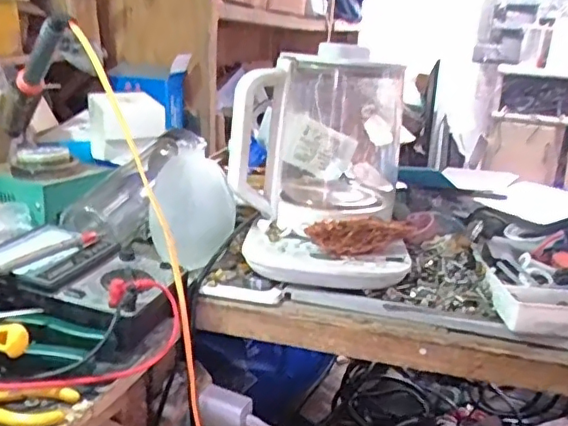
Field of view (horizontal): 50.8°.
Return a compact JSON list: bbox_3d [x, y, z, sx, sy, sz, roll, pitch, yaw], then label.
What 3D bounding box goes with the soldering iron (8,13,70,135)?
[{"bbox_3d":[-0.258,-0.134,0.621,0.029,0.024,0.225,-11,-17,-40],"label":"soldering iron"}]

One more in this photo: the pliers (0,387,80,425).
[{"bbox_3d":[-0.201,0.137,0.416,0.107,0.012,0.034,0,18,-9],"label":"pliers"}]

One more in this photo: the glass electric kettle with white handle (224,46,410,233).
[{"bbox_3d":[0.049,-0.095,0.678,0.157,0.175,0.201,9,18,18],"label":"glass electric kettle with white handle"}]

